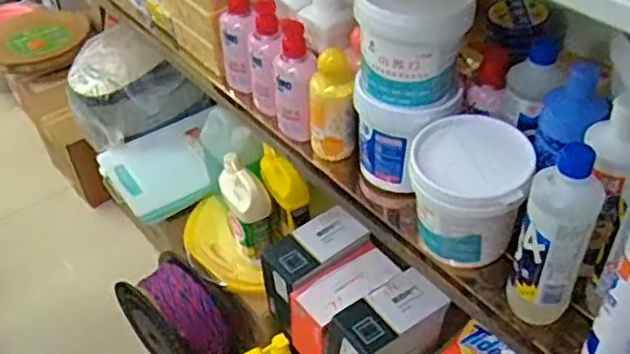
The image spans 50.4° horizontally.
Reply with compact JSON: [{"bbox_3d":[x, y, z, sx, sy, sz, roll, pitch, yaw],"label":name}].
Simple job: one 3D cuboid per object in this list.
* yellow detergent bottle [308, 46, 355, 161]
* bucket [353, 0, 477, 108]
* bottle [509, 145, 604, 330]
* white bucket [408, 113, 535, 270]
[{"bbox_3d":[0.021,-0.088,0.859,0.059,0.137,0.053,1,43,5],"label":"yellow detergent bottle"},{"bbox_3d":[0.109,-0.158,0.744,0.105,0.125,0.097,-2,42,2],"label":"bucket"},{"bbox_3d":[0.240,0.044,0.655,0.061,0.185,0.105,17,47,21],"label":"bottle"},{"bbox_3d":[0.166,0.021,0.731,0.115,0.138,0.114,-2,42,2],"label":"white bucket"}]

